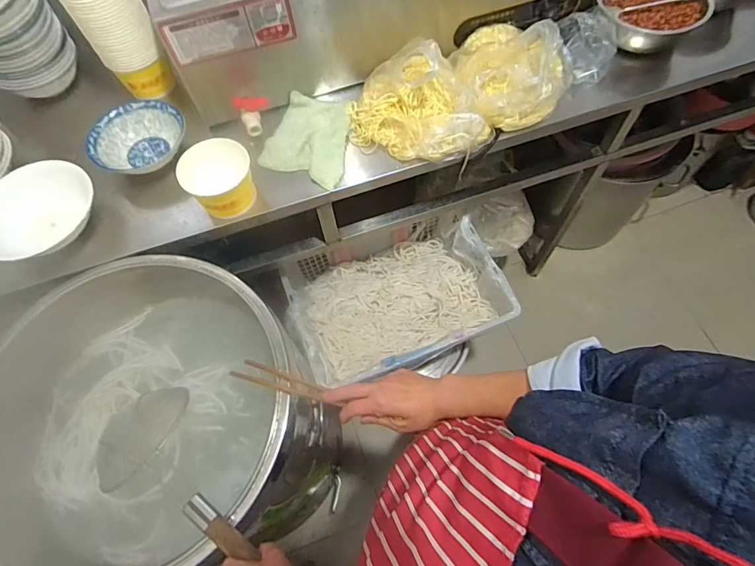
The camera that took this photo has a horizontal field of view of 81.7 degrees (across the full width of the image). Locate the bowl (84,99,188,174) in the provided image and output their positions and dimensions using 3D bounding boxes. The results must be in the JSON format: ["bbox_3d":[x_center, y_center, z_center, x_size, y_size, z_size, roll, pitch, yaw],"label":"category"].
[{"bbox_3d":[-0.454,-0.270,0.832,0.145,0.054,0.166,37,71,18],"label":"bowl"}]

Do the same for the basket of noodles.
[{"bbox_3d":[0.042,0.032,1.044,0.472,0.125,0.336,-22,66,-8],"label":"basket of noodles"}]

